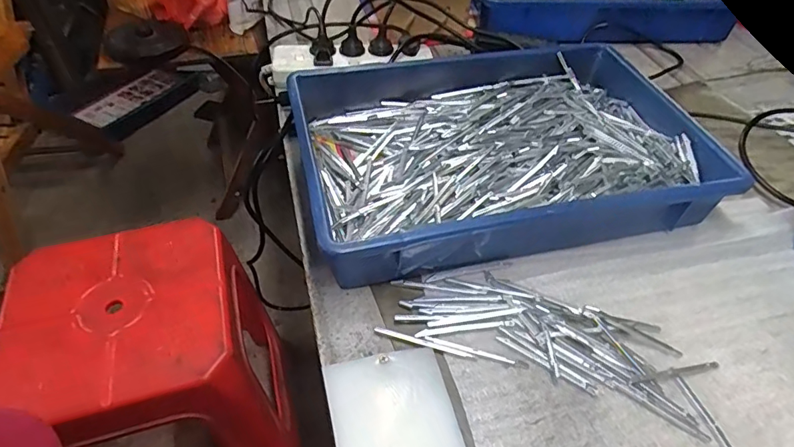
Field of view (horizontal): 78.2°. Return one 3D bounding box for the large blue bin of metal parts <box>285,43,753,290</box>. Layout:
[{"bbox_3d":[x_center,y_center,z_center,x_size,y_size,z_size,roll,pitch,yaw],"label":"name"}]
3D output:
[{"bbox_3d":[0.109,-0.089,0.548,0.425,0.070,0.284,-9,48,-11],"label":"large blue bin of metal parts"}]

